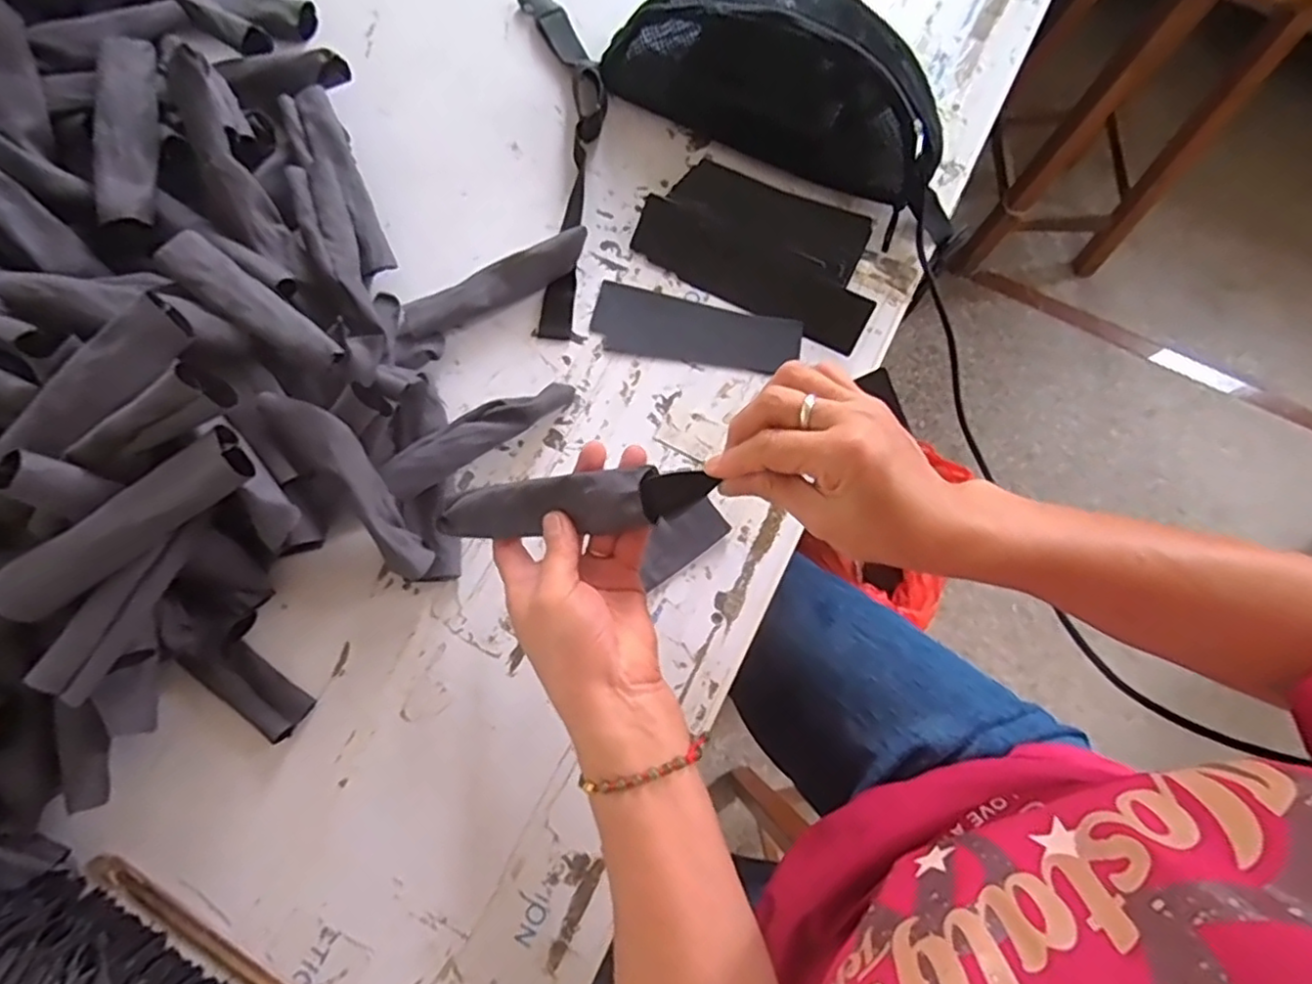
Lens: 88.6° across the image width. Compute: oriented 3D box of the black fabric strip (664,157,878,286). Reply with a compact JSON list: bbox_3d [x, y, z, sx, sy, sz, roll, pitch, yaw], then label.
[{"bbox_3d":[0.093,-0.221,0.534,0.152,0.013,0.063,29,77,8],"label":"black fabric strip"}]

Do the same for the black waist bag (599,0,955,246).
[{"bbox_3d":[0.121,-0.341,0.533,0.315,0.091,0.133,29,78,5],"label":"black waist bag"}]

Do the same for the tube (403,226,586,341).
[{"bbox_3d":[-0.122,-0.157,0.513,0.149,0.032,0.027,-27,79,-7],"label":"tube"}]

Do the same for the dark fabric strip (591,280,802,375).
[{"bbox_3d":[0.030,-0.124,0.525,0.158,0.006,0.051,14,79,4],"label":"dark fabric strip"}]

